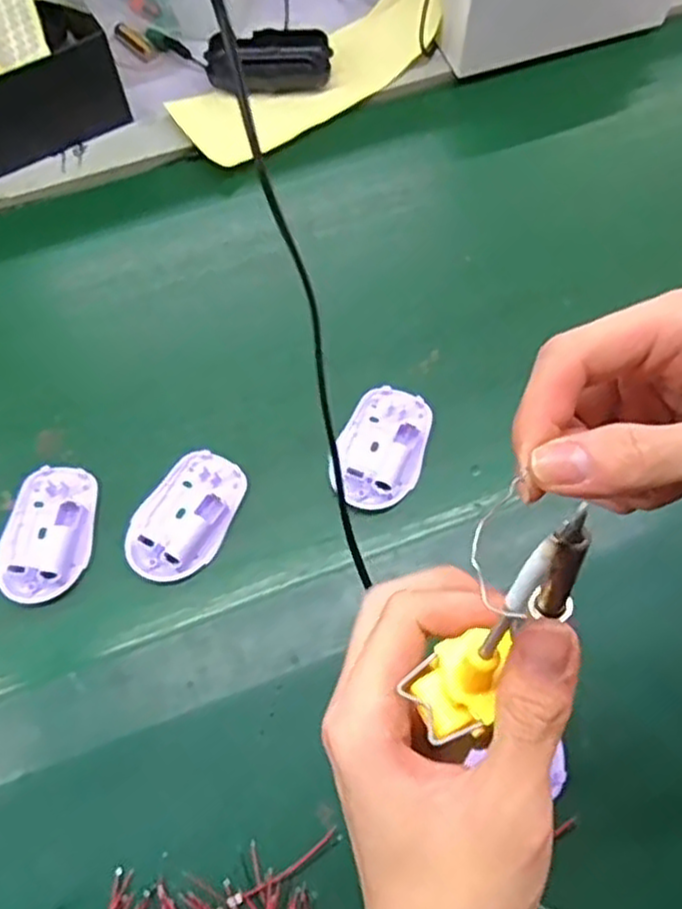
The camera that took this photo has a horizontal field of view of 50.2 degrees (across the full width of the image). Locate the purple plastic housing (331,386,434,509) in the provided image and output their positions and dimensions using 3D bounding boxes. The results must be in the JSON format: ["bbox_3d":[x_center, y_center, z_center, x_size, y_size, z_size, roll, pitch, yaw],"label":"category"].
[{"bbox_3d":[0.029,-0.007,0.527,0.061,0.014,0.097,13,67,5],"label":"purple plastic housing"}]

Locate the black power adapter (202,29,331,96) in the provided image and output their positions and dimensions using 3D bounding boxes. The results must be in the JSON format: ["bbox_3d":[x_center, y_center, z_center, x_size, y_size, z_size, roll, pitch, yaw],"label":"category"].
[{"bbox_3d":[-0.065,-0.353,0.656,0.108,0.019,0.057,-2,66,-1],"label":"black power adapter"}]

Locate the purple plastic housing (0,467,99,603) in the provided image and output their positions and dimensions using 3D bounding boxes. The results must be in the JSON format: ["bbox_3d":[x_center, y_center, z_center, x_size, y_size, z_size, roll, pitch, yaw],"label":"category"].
[{"bbox_3d":[-0.200,0.052,0.493,0.061,0.012,0.092,-1,66,-1],"label":"purple plastic housing"}]

